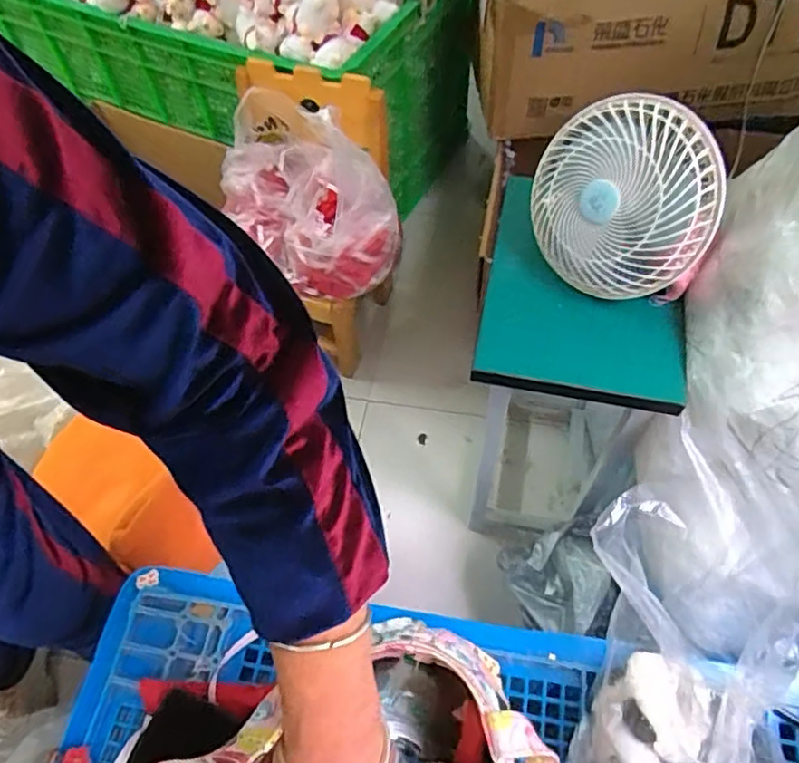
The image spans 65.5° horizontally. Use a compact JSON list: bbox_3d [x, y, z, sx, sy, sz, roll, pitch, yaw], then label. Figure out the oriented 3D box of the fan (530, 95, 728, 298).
[{"bbox_3d":[0.268,-0.217,0.734,0.218,0.219,0.120,37,35,25],"label":"fan"}]

